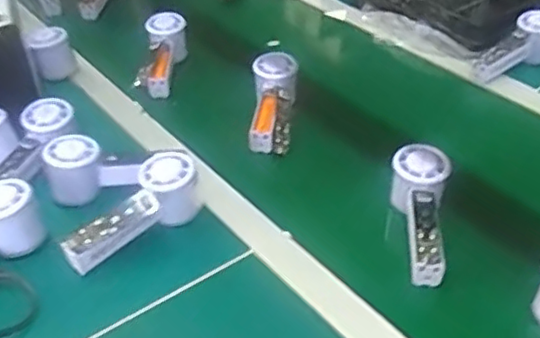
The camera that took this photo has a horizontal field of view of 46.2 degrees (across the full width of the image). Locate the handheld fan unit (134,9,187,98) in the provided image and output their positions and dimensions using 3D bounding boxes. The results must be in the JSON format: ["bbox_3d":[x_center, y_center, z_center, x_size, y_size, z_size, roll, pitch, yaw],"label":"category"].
[{"bbox_3d":[-0.159,-0.162,0.925,0.050,0.065,0.155,3,53,7],"label":"handheld fan unit"}]

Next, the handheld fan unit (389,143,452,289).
[{"bbox_3d":[0.154,0.048,0.644,0.053,0.051,0.156,2,54,5],"label":"handheld fan unit"}]

